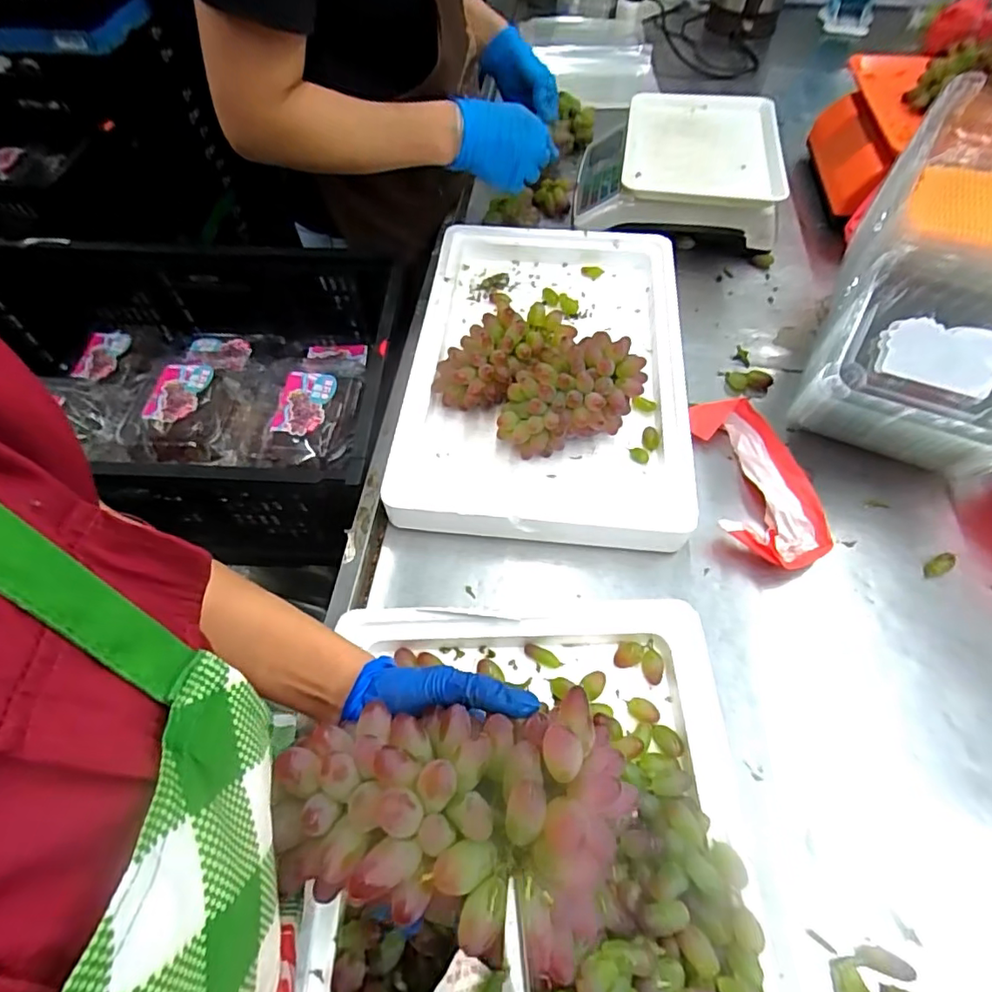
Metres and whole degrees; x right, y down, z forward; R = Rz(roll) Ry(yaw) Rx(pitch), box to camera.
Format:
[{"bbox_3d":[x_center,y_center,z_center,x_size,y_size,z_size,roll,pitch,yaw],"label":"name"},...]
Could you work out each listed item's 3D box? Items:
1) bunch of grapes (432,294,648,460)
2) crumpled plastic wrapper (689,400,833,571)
[{"bbox_3d":[0.044,-0.117,0.558,0.178,0.083,0.147,39,66,22],"label":"bunch of grapes"},{"bbox_3d":[0.273,-0.016,0.562,0.111,0.036,0.194,0,55,3],"label":"crumpled plastic wrapper"}]

